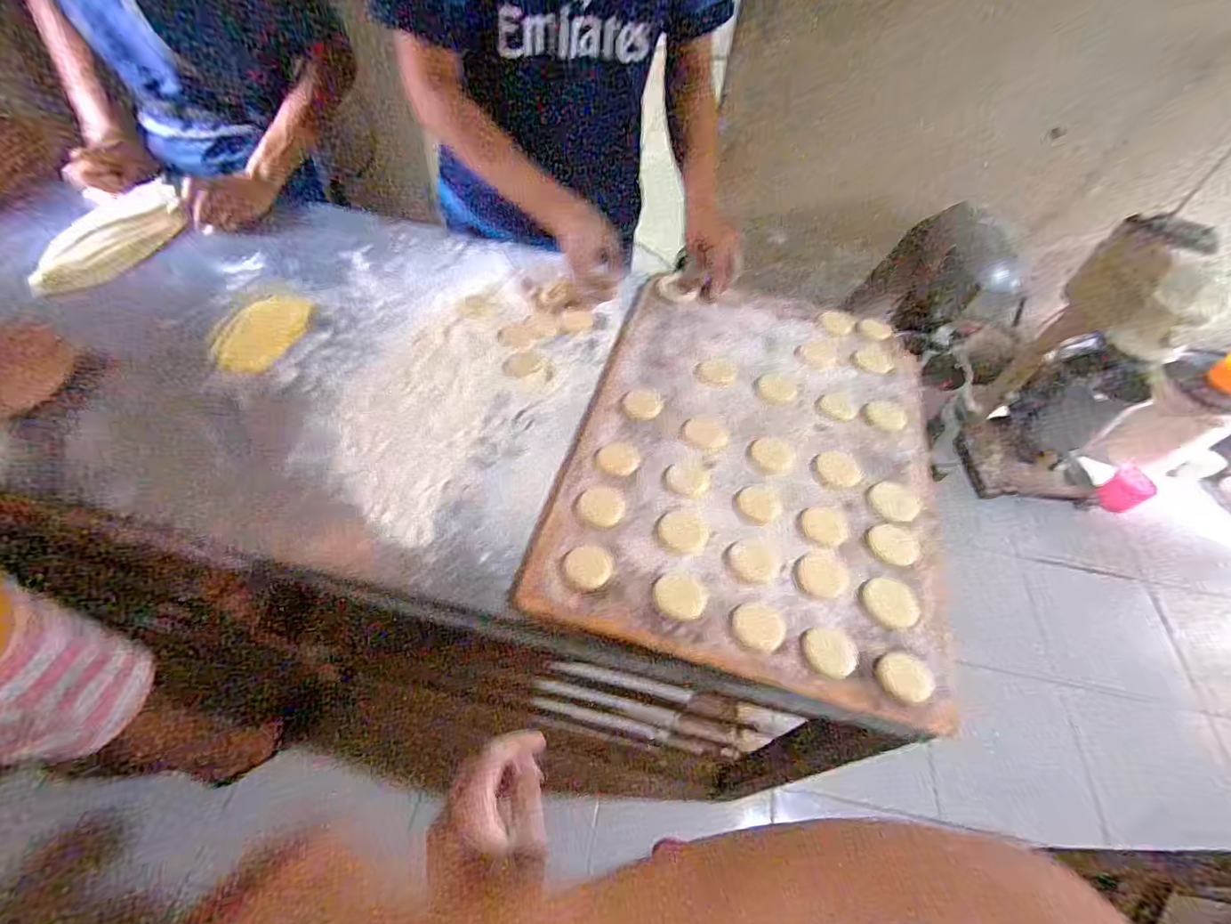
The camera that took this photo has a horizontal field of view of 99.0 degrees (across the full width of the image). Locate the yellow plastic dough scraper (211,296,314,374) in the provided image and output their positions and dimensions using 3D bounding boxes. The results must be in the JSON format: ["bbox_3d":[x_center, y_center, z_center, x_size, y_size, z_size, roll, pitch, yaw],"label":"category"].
[{"bbox_3d":[-0.513,-0.189,0.759,0.117,0.004,0.163,8,53,4],"label":"yellow plastic dough scraper"}]

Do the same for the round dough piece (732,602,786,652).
[{"bbox_3d":[0.143,0.162,0.521,0.049,0.004,0.048,1,53,-1],"label":"round dough piece"}]

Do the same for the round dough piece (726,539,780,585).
[{"bbox_3d":[0.148,0.106,0.563,0.055,0.004,0.050,1,53,-1],"label":"round dough piece"}]

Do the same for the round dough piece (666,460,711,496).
[{"bbox_3d":[0.088,0.019,0.626,0.052,0.004,0.048,1,53,-1],"label":"round dough piece"}]

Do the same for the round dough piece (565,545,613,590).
[{"bbox_3d":[-0.028,0.111,0.556,0.049,0.004,0.047,1,53,-1],"label":"round dough piece"}]

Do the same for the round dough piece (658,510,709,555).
[{"bbox_3d":[0.076,0.075,0.580,0.054,0.004,0.052,1,53,-1],"label":"round dough piece"}]

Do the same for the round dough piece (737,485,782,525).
[{"bbox_3d":[0.168,0.047,0.609,0.049,0.004,0.047,1,53,-1],"label":"round dough piece"}]

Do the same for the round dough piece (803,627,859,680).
[{"bbox_3d":[0.210,0.183,0.509,0.051,0.004,0.048,1,53,-1],"label":"round dough piece"}]

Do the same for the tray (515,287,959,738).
[{"bbox_3d":[0.178,-0.021,0.670,0.432,0.021,0.568,13,54,8],"label":"tray"}]

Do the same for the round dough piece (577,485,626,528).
[{"bbox_3d":[-0.016,0.049,0.598,0.052,0.004,0.053,1,53,-1],"label":"round dough piece"}]

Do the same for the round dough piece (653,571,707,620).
[{"bbox_3d":[0.067,0.135,0.536,0.052,0.007,0.047,29,57,18],"label":"round dough piece"}]

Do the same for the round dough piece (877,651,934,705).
[{"bbox_3d":[0.278,0.206,0.503,0.055,0.010,0.045,-9,54,-9],"label":"round dough piece"}]

